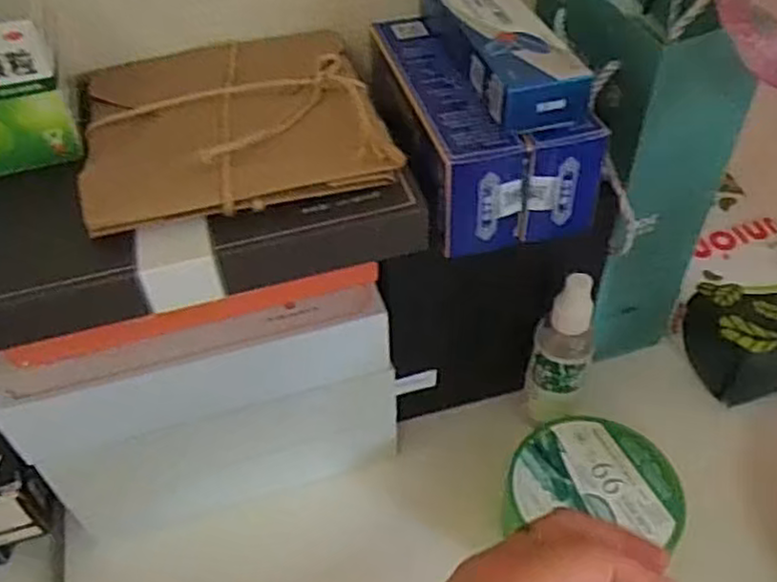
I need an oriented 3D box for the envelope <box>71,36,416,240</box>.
[{"bbox_3d":[-0.082,-0.091,0.360,0.138,0.017,0.138,-14,48,-10],"label":"envelope"}]

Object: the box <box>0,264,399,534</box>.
[{"bbox_3d":[-0.097,0.070,0.412,0.201,0.155,0.037,-15,48,-11],"label":"box"}]

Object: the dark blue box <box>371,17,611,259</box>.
[{"bbox_3d":[0.045,-0.096,0.399,0.095,0.061,0.154,-11,48,-7],"label":"dark blue box"}]

